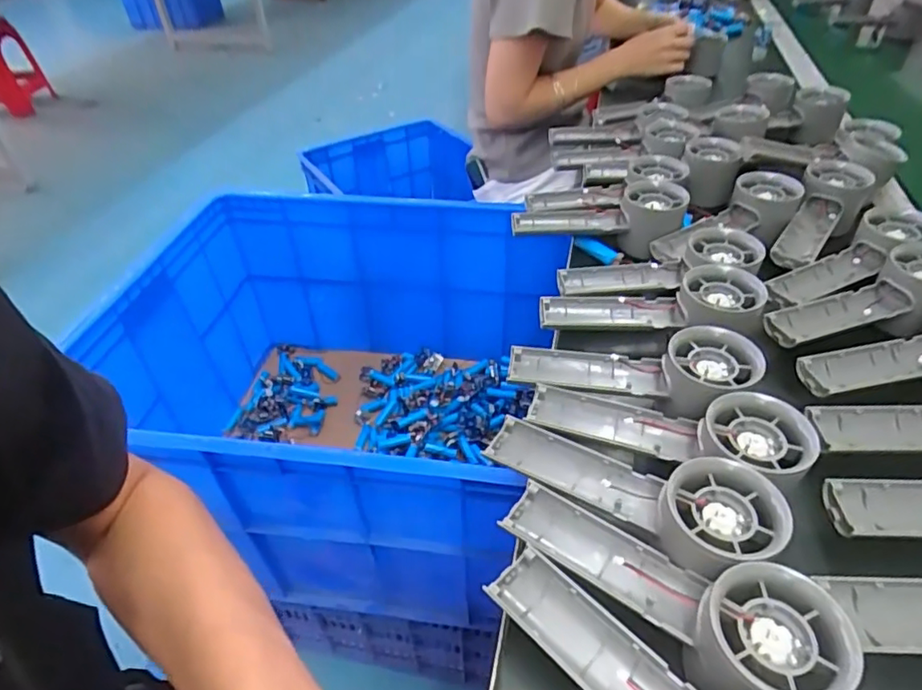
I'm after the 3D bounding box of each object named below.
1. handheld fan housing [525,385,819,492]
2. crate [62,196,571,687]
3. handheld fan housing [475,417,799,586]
[{"bbox_3d":[0.122,0.051,0.343,0.157,0.031,0.048,4,41,28],"label":"handheld fan housing"},{"bbox_3d":[-0.171,0.065,0.797,0.517,0.350,0.461,4,42,7],"label":"crate"},{"bbox_3d":[0.089,0.079,0.313,0.157,0.032,0.051,13,43,35],"label":"handheld fan housing"}]

